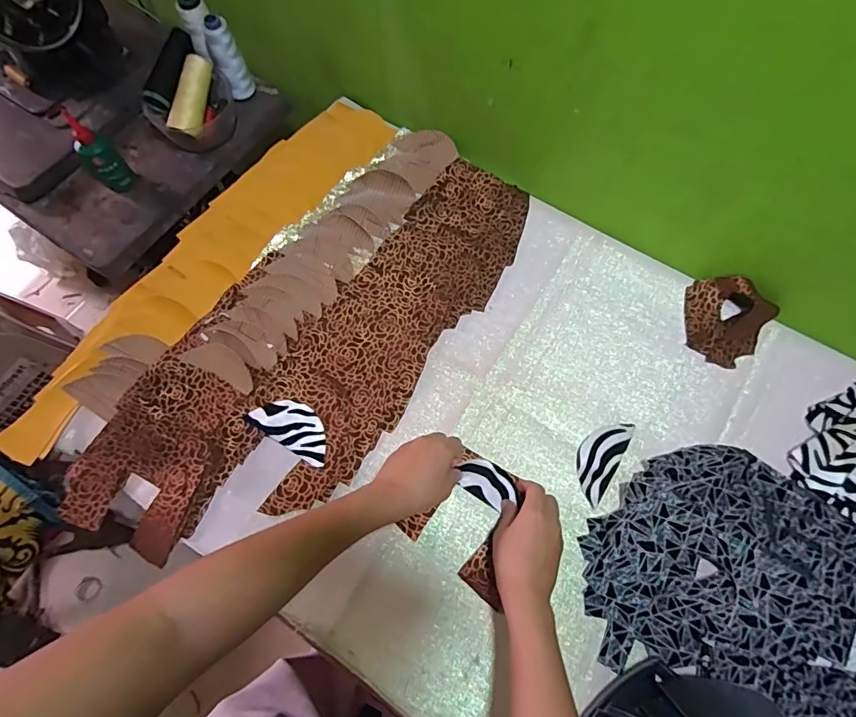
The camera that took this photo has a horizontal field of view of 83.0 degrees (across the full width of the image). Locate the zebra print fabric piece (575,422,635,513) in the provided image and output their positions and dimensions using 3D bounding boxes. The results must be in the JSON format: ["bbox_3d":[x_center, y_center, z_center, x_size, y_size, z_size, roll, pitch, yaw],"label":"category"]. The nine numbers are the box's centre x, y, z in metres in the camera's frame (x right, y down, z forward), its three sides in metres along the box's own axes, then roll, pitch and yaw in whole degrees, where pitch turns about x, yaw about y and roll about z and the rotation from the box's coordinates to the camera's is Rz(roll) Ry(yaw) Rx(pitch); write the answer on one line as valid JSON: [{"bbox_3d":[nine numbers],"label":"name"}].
[{"bbox_3d":[0.192,0.111,0.543,0.044,0.004,0.101,30,73,13],"label":"zebra print fabric piece"}]

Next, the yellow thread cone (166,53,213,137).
[{"bbox_3d":[-0.329,-0.366,0.681,0.043,0.036,0.112,14,88,5],"label":"yellow thread cone"}]

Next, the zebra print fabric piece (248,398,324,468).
[{"bbox_3d":[-0.155,0.078,0.560,0.102,0.004,0.051,31,73,10],"label":"zebra print fabric piece"}]

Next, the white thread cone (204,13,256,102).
[{"bbox_3d":[-0.287,-0.428,0.708,0.044,0.127,0.050,-24,72,-8],"label":"white thread cone"}]

